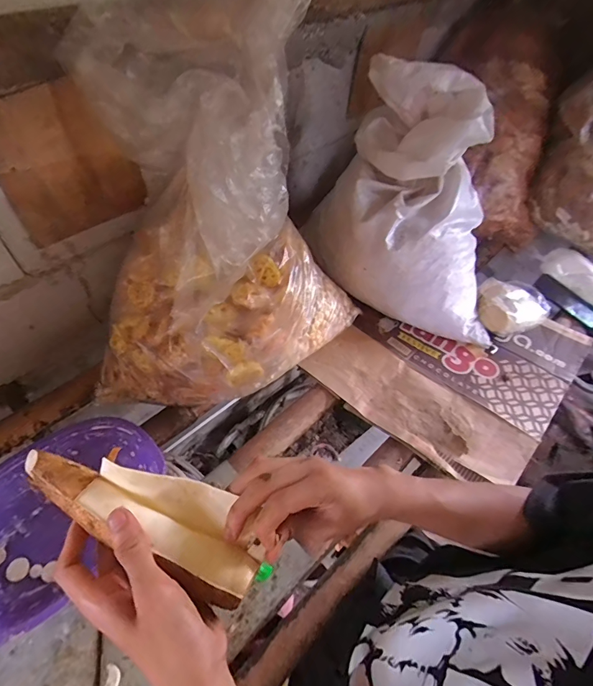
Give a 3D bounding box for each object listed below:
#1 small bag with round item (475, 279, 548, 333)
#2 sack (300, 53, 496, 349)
[{"bbox_3d":[0.469,-0.090,0.860,0.167,0.045,0.137,-22,58,-20],"label":"small bag with round item"},{"bbox_3d":[0.221,-0.248,0.740,0.340,0.392,0.274,2,53,-4],"label":"sack"}]

